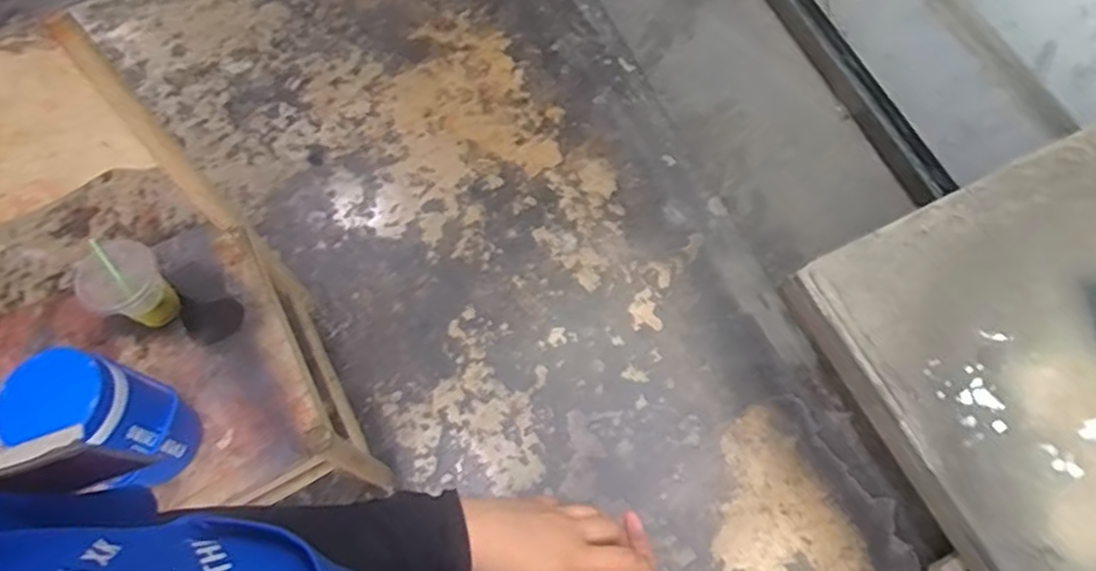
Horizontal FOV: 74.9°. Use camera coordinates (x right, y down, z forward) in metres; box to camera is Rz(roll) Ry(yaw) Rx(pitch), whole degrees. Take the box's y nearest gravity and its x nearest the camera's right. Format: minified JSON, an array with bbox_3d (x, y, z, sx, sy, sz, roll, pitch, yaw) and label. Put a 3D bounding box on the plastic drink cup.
[{"bbox_3d":[-0.639,0.000,1.102,0.124,0.140,0.117,-1,67,2],"label":"plastic drink cup"}]

